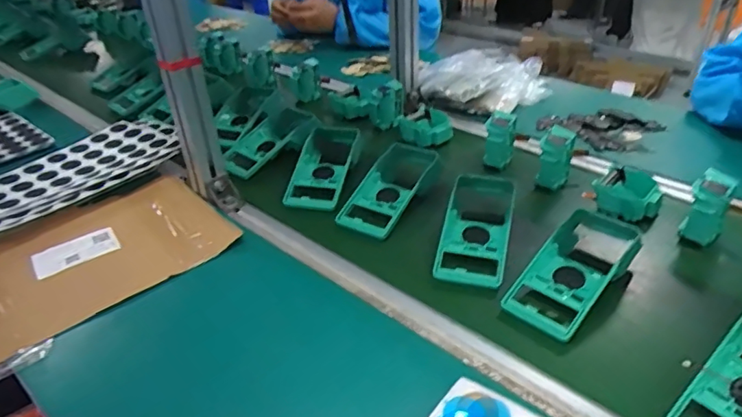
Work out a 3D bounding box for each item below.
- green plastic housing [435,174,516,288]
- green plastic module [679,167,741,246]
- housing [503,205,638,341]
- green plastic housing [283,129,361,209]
[{"bbox_3d":[0.136,0.020,0.675,0.098,0.042,0.192,7,35,15],"label":"green plastic housing"},{"bbox_3d":[0.424,0.000,0.669,0.043,0.078,0.065,25,43,36],"label":"green plastic module"},{"bbox_3d":[0.231,0.065,0.595,0.086,0.040,0.185,27,48,36],"label":"housing"},{"bbox_3d":[-0.068,-0.070,0.830,0.089,0.036,0.199,5,35,12],"label":"green plastic housing"}]

